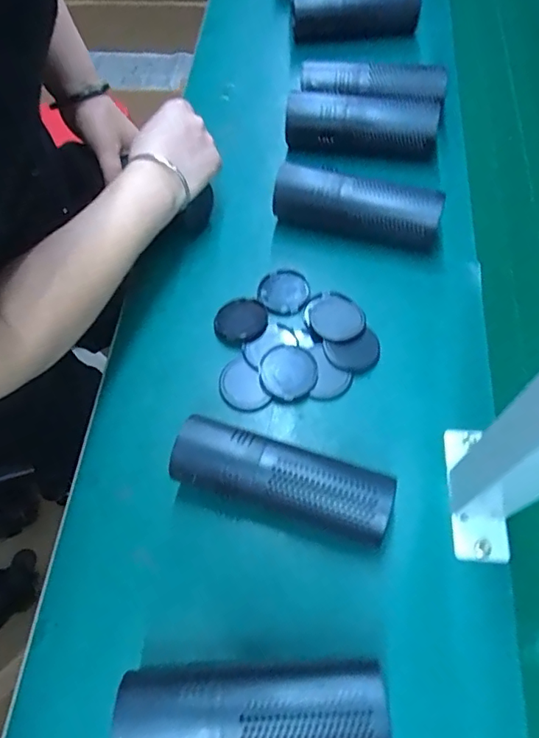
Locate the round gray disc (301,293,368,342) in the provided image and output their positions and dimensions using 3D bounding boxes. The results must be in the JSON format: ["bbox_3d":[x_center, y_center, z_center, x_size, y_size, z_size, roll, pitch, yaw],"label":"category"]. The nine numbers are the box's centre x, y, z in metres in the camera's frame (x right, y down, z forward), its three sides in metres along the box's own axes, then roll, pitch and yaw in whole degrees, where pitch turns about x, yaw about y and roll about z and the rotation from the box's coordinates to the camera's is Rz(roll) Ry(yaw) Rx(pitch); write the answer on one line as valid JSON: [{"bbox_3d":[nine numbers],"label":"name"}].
[{"bbox_3d":[0.062,-0.049,0.483,0.051,0.005,0.057,-41,67,-17],"label":"round gray disc"}]

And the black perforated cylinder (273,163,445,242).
[{"bbox_3d":[0.090,-0.165,0.517,0.163,0.050,0.052,16,65,12],"label":"black perforated cylinder"}]

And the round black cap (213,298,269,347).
[{"bbox_3d":[-0.027,-0.045,0.483,0.051,0.006,0.048,-1,62,3],"label":"round black cap"}]

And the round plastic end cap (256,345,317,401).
[{"bbox_3d":[0.016,0.003,0.456,0.051,0.006,0.052,-1,62,3],"label":"round plastic end cap"}]

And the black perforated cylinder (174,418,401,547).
[{"bbox_3d":[0.010,0.084,0.391,0.165,0.050,0.057,15,64,11],"label":"black perforated cylinder"}]

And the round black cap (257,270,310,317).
[{"bbox_3d":[0.014,-0.075,0.500,0.049,0.006,0.053,-1,62,3],"label":"round black cap"}]

